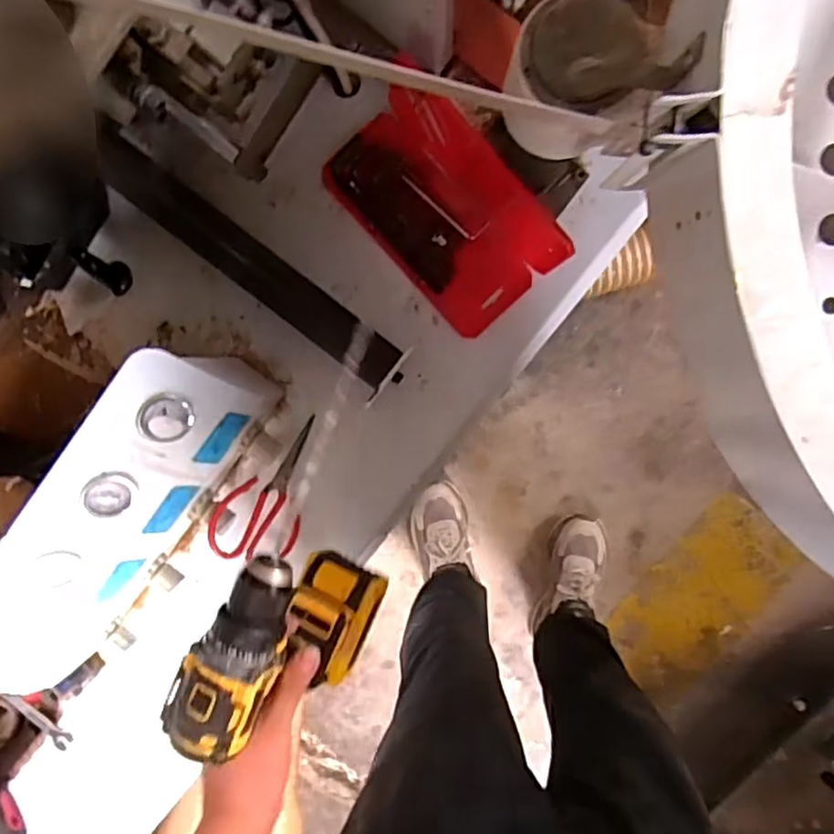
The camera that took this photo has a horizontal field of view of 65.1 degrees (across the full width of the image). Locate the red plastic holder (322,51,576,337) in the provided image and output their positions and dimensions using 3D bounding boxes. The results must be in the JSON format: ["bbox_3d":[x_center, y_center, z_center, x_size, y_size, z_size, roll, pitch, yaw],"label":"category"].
[{"bbox_3d":[0.024,-0.207,0.642,0.141,0.089,0.240,-42,93,6],"label":"red plastic holder"}]

